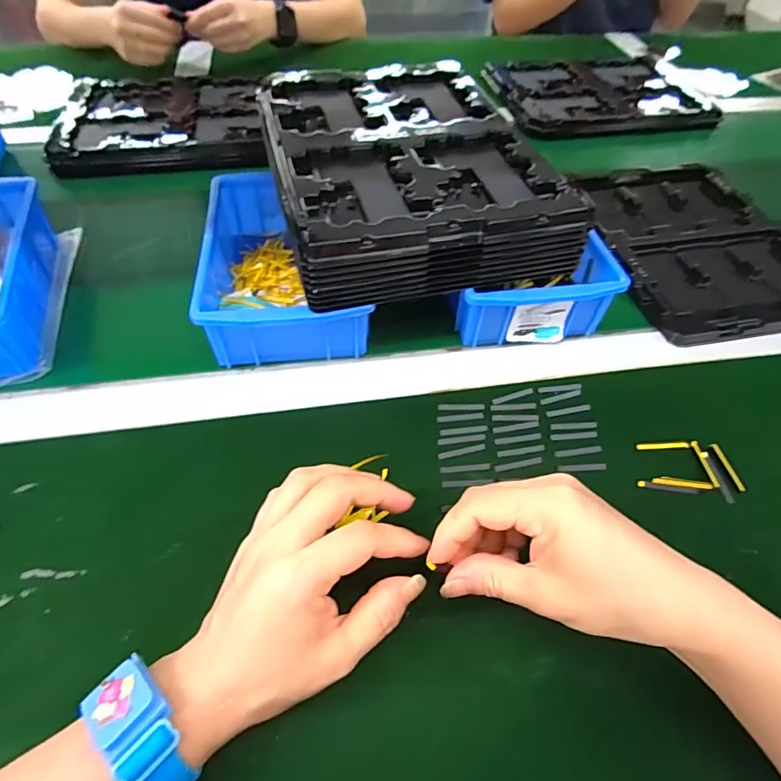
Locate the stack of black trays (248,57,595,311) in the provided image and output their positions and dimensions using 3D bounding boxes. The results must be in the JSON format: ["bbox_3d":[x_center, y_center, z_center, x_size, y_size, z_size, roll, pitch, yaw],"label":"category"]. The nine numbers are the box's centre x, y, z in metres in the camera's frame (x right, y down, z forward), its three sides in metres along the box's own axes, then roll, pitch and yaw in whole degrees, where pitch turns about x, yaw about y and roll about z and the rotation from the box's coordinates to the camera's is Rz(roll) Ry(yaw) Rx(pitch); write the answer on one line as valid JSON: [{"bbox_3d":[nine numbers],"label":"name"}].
[{"bbox_3d":[0.006,-0.203,0.430,0.212,0.053,0.286,-12,54,-11],"label":"stack of black trays"}]

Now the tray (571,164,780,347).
[{"bbox_3d":[0.325,-0.166,0.524,0.218,0.014,0.285,-9,54,-9],"label":"tray"}]

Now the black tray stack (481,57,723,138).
[{"bbox_3d":[0.304,-0.449,0.733,0.324,0.022,0.238,-15,55,-13],"label":"black tray stack"}]

